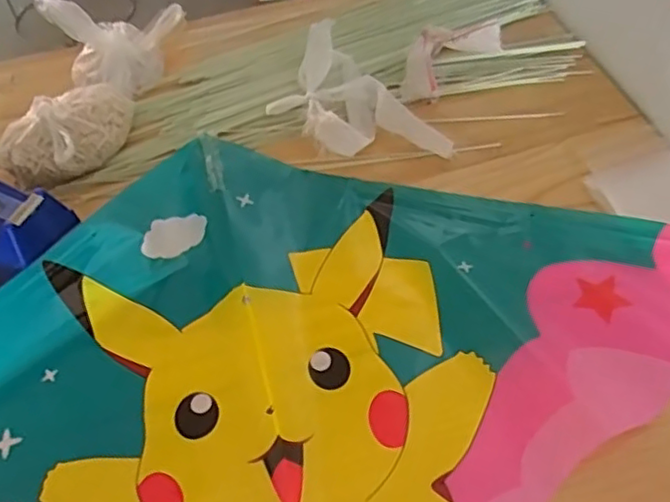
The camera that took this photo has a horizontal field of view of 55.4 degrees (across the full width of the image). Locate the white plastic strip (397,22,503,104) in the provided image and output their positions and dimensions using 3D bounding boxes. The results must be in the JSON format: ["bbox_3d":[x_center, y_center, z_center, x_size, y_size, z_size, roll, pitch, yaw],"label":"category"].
[{"bbox_3d":[0.125,-0.202,0.688,0.099,0.023,0.081,7,89,27],"label":"white plastic strip"}]

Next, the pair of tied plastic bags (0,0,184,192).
[{"bbox_3d":[-0.274,-0.211,0.705,0.113,0.107,0.289,6,54,10],"label":"pair of tied plastic bags"}]

